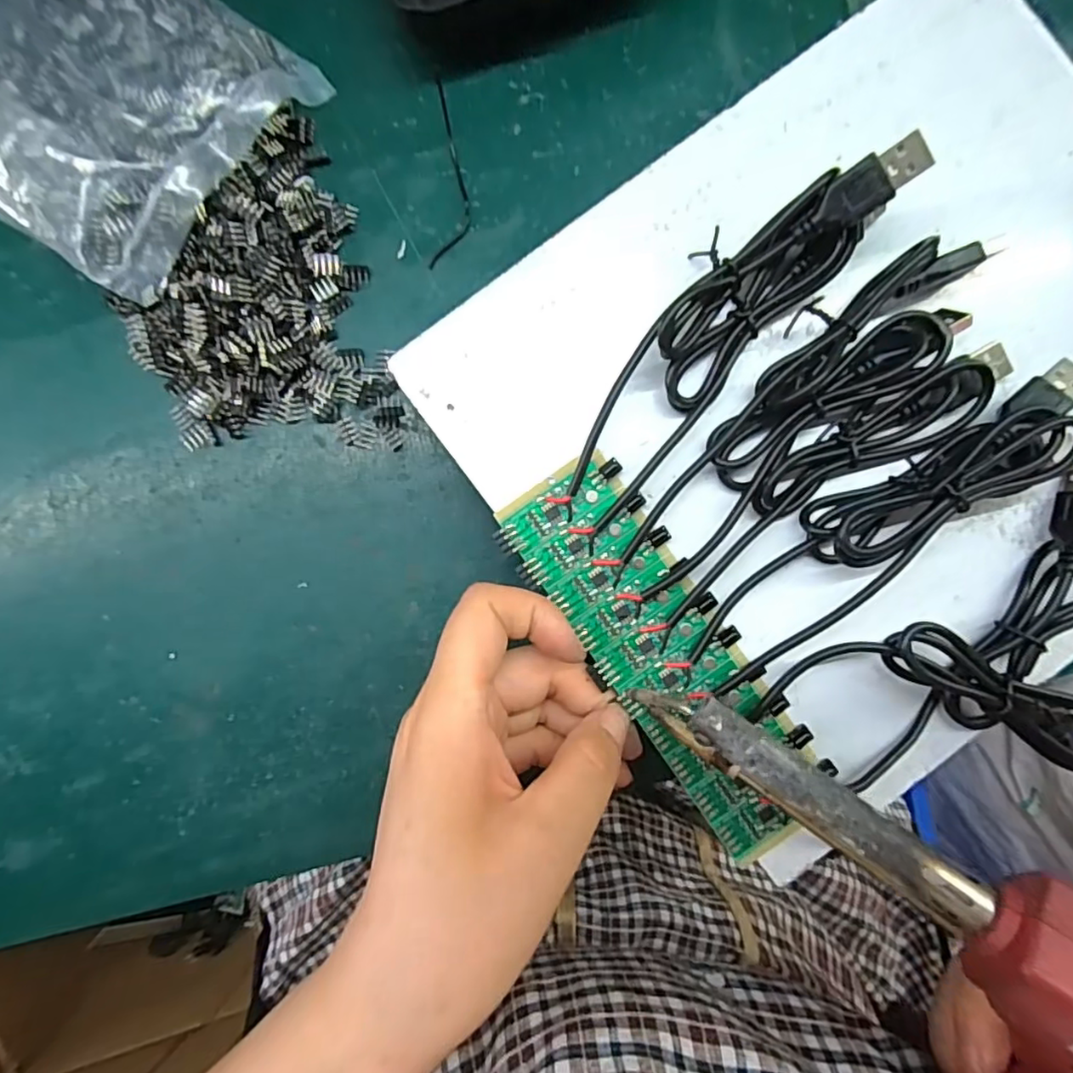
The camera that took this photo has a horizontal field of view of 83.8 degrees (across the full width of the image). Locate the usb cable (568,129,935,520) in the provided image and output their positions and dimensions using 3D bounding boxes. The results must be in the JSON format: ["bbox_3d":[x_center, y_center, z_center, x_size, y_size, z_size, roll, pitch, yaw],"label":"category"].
[{"bbox_3d":[0.058,-0.067,0.187,0.139,0.032,0.028,-44,90,-2],"label":"usb cable"}]

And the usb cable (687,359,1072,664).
[{"bbox_3d":[0.113,-0.005,0.190,0.145,0.023,0.031,-30,89,-2],"label":"usb cable"}]

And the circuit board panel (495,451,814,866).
[{"bbox_3d":[0.042,0.039,0.196,0.046,0.007,0.138,-33,89,-2],"label":"circuit board panel"}]

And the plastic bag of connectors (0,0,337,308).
[{"bbox_3d":[-0.179,-0.172,0.218,0.159,0.040,0.117,30,88,1],"label":"plastic bag of connectors"}]

